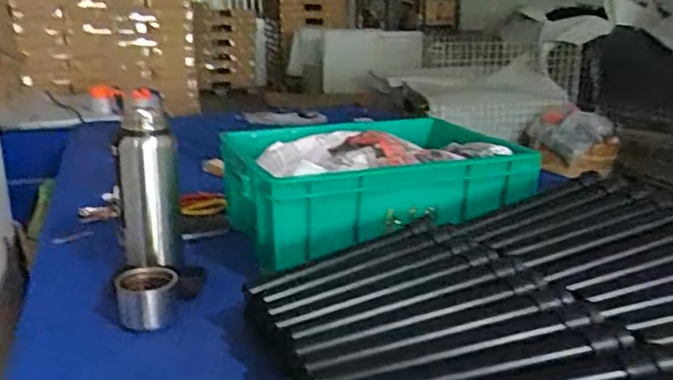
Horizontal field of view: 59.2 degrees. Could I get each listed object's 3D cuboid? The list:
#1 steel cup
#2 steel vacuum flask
[{"bbox_3d":[-0.209,0.120,0.658,0.065,0.046,0.059,-6,17,-19],"label":"steel cup"},{"bbox_3d":[-0.239,0.001,0.753,0.071,0.212,0.069,-6,17,-19],"label":"steel vacuum flask"}]

